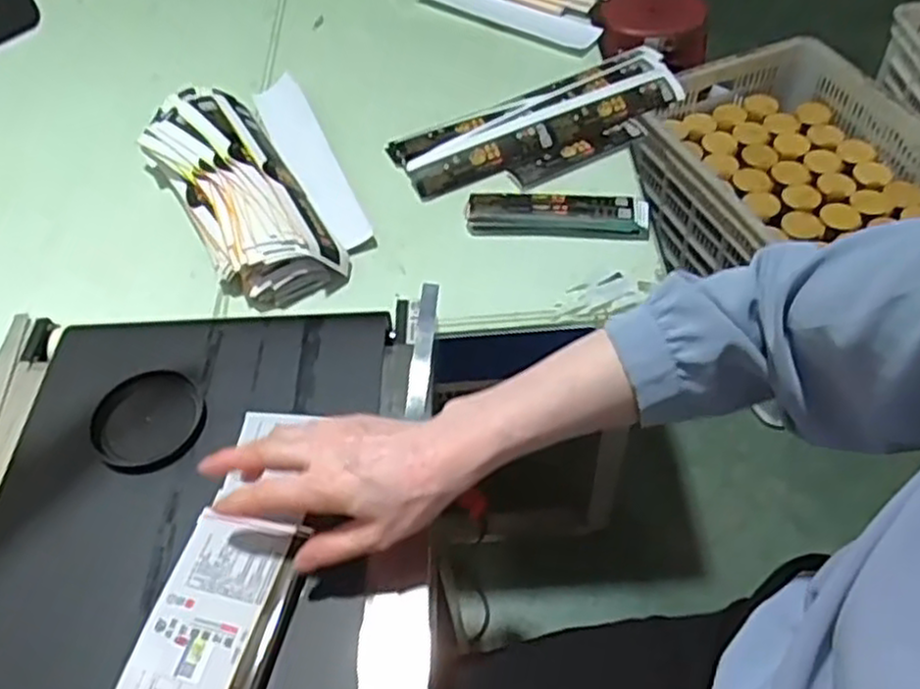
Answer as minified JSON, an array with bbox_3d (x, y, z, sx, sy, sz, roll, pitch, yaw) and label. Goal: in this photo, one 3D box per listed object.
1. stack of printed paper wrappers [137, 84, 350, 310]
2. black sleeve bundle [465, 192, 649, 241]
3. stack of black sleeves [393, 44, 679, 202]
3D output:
[{"bbox_3d":[-0.270,-0.193,0.908,0.148,0.078,0.381,-29,55,-17],"label":"stack of printed paper wrappers"},{"bbox_3d":[0.113,-0.155,0.882,0.206,0.026,0.064,3,52,8],"label":"black sleeve bundle"},{"bbox_3d":[0.115,-0.286,0.983,0.396,0.038,0.150,-22,53,-12],"label":"stack of black sleeves"}]

